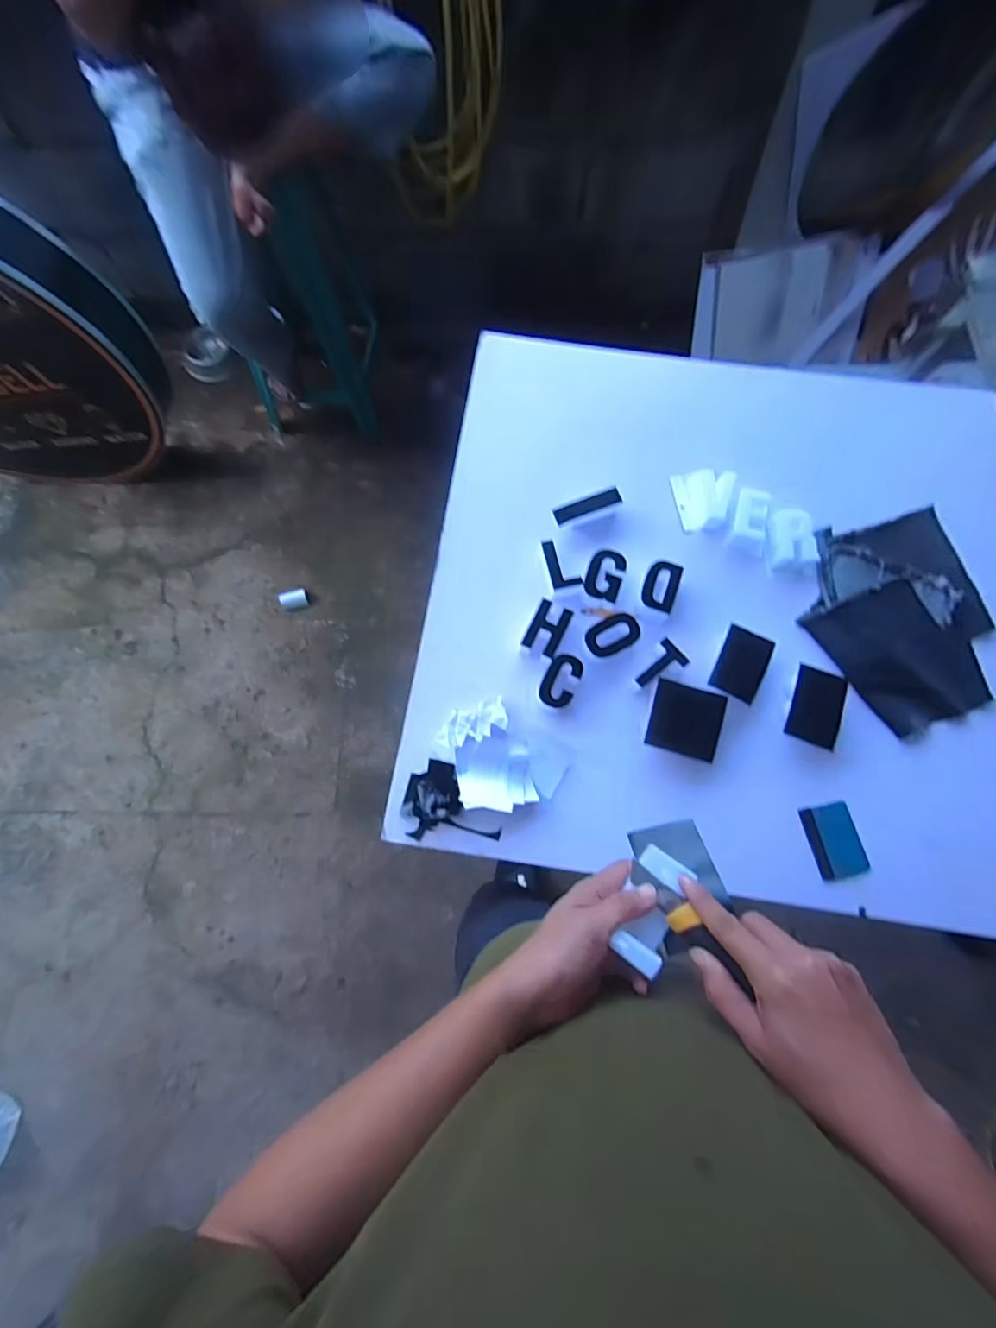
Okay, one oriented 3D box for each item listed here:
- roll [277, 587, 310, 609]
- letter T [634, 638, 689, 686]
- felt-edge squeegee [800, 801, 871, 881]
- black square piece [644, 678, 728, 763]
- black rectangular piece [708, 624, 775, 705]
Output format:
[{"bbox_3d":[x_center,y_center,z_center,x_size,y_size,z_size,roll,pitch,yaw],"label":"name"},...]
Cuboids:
[{"bbox_3d":[-0.622,-0.198,1.583,0.082,0.050,0.056,-15,78,-5],"label":"roll"},{"bbox_3d":[0.236,0.004,0.766,0.081,0.015,0.049,-37,77,-10],"label":"letter T"},{"bbox_3d":[0.481,0.252,0.738,0.074,0.007,0.098,-10,78,-9],"label":"felt-edge squeegee"},{"bbox_3d":[0.275,0.082,0.754,0.101,0.004,0.098,16,90,5],"label":"black square piece"},{"bbox_3d":[0.360,0.000,0.761,0.069,0.008,0.102,25,80,5],"label":"black rectangular piece"}]

